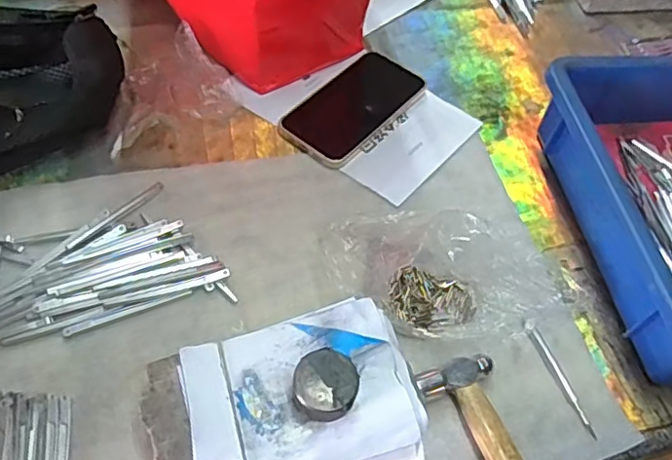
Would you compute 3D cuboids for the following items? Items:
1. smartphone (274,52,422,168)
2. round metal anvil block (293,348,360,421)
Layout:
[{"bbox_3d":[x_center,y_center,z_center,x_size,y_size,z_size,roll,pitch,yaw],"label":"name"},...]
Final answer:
[{"bbox_3d":[0.014,-0.119,0.555,0.079,0.011,0.149,37,59,16],"label":"smartphone"},{"bbox_3d":[-0.006,0.094,0.349,0.038,0.020,0.036,4,56,-6],"label":"round metal anvil block"}]

